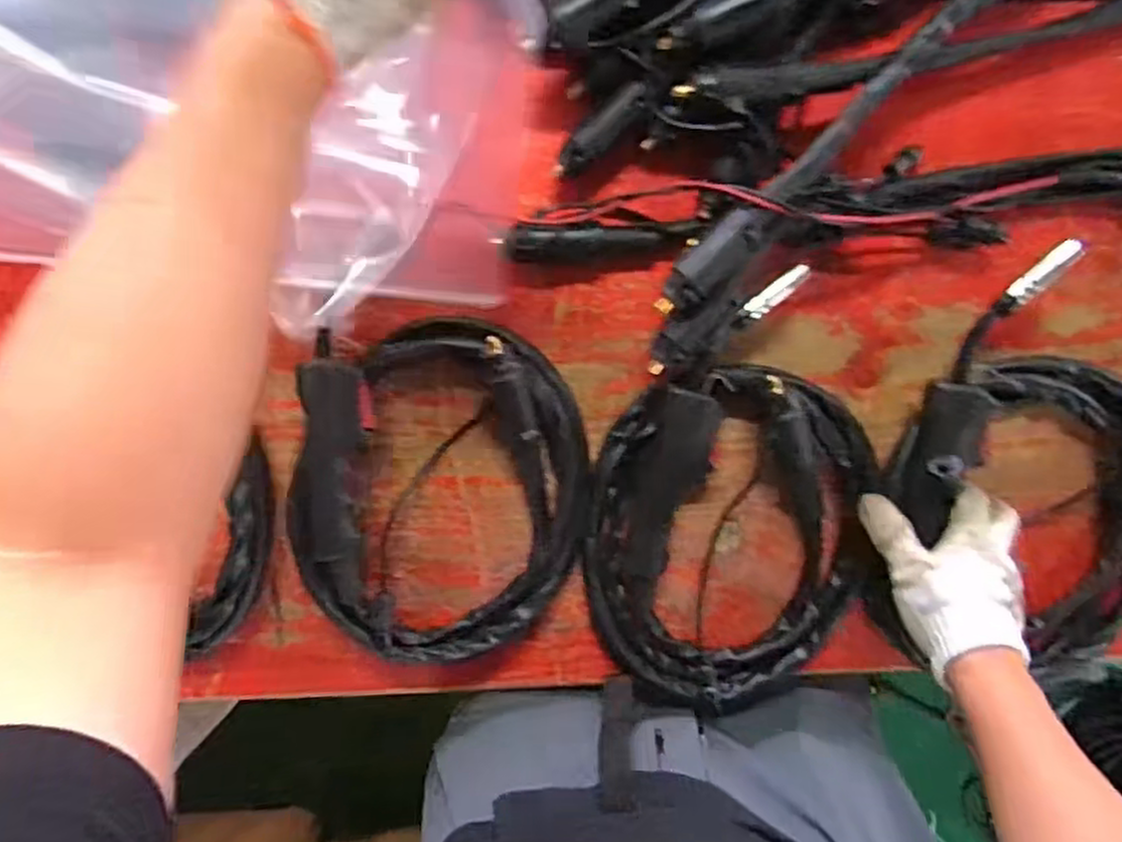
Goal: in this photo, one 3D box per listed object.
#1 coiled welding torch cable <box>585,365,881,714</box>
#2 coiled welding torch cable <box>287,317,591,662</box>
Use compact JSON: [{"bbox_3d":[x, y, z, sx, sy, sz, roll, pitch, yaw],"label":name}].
[{"bbox_3d":[0.135,0.096,0.616,0.221,0.050,0.278,7,100,1],"label":"coiled welding torch cable"},{"bbox_3d":[-0.094,0.057,0.599,0.229,0.052,0.264,9,100,0],"label":"coiled welding torch cable"}]

